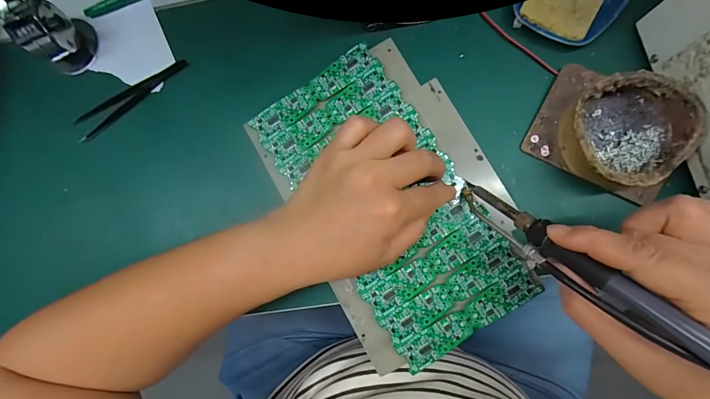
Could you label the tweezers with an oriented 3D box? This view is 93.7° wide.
[{"bbox_3d":[-0.211,-0.095,0.315,0.121,0.011,0.023,-29,84,3],"label":"tweezers"}]

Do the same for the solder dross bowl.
[{"bbox_3d":[0.207,-0.052,0.257,0.084,0.035,0.080,0,86,5],"label":"solder dross bowl"}]

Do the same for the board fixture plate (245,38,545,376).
[{"bbox_3d":[0.034,-0.001,0.284,0.165,0.012,0.256,-29,82,3],"label":"board fixture plate"}]

